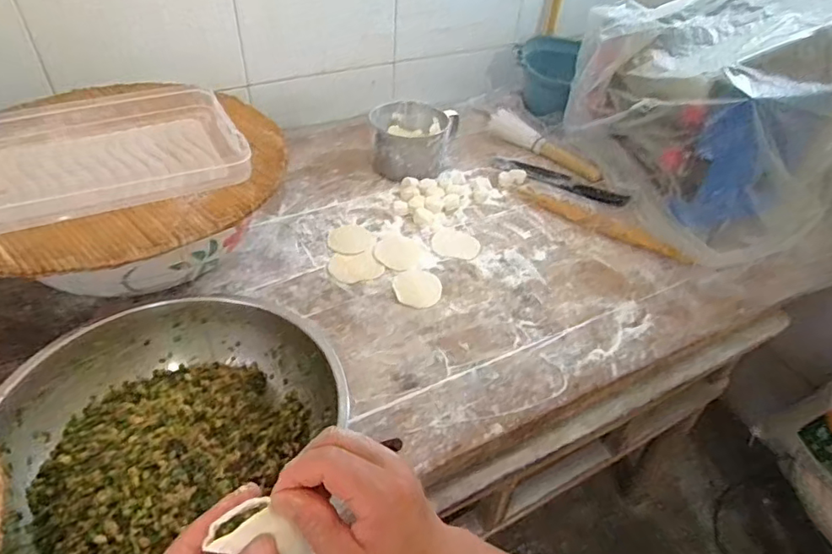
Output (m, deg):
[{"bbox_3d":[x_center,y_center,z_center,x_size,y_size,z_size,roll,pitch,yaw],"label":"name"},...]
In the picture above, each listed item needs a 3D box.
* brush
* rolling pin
[{"bbox_3d":[0.247,-0.255,1.049,0.053,0.038,0.263,-32,55,-31],"label":"brush"},{"bbox_3d":[0.300,-0.088,0.882,0.292,0.021,0.032,31,50,24],"label":"rolling pin"}]

